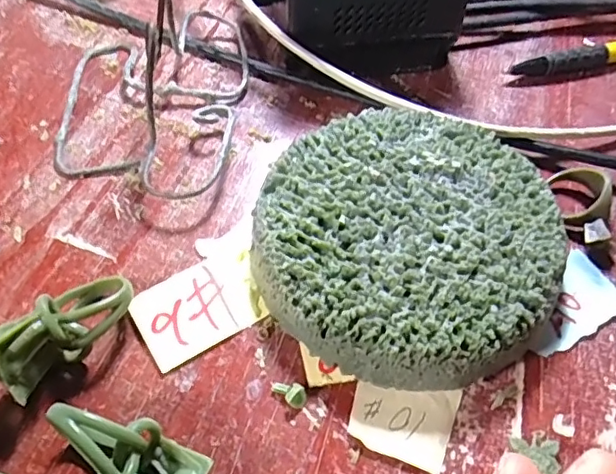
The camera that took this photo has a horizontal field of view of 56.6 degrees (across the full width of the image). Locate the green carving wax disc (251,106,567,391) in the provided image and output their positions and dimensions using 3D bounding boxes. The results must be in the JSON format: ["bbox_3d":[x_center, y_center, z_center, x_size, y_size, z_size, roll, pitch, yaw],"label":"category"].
[{"bbox_3d":[0.033,0.000,0.198,0.097,0.026,0.099,1,56,-2],"label":"green carving wax disc"}]

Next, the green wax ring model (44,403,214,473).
[{"bbox_3d":[-0.048,0.060,0.155,0.040,0.026,0.022,23,58,13],"label":"green wax ring model"}]

